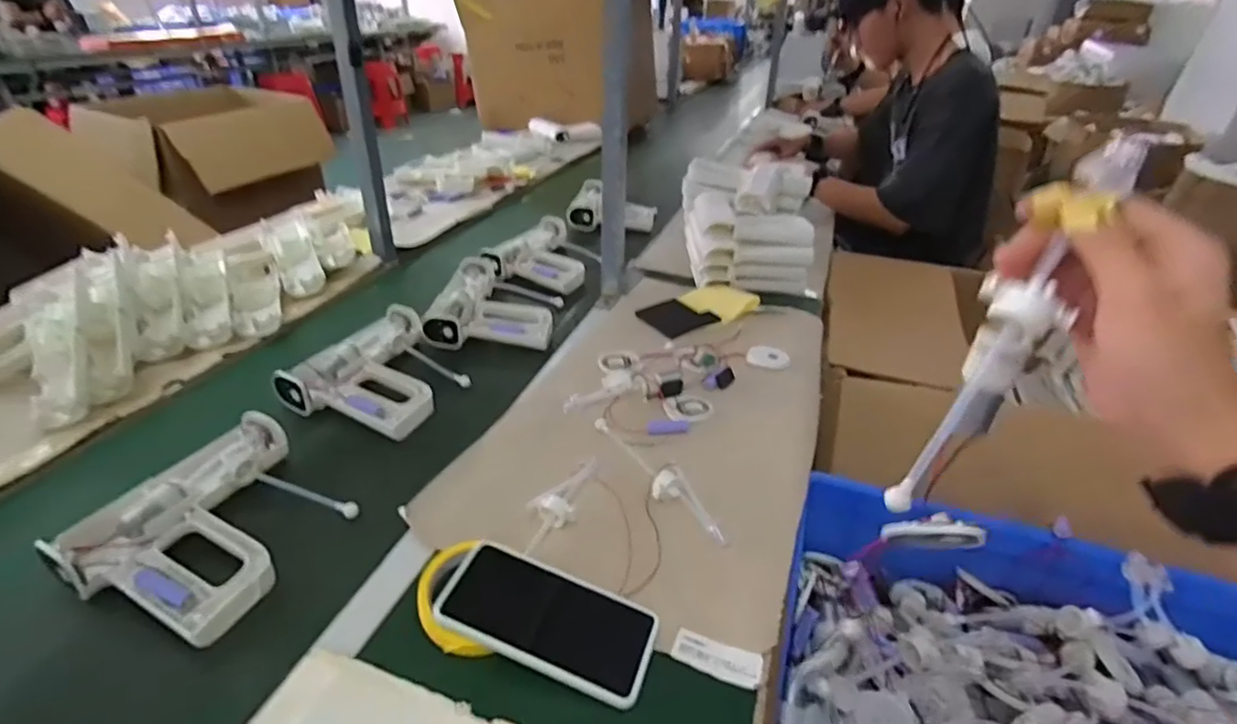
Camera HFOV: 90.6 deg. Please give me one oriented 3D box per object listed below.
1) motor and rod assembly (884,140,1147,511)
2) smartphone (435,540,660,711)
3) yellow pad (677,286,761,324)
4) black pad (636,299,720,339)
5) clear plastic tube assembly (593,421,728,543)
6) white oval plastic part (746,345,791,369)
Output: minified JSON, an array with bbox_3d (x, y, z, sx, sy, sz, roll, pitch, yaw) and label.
[{"bbox_3d":[0.205,-0.008,0.320,0.045,0.206,0.035,2,29,-31],"label":"motor and rod assembly"},{"bbox_3d":[-0.054,0.203,0.490,0.167,0.007,0.086,21,37,12],"label":"smartphone"},{"bbox_3d":[0.163,-0.101,0.995,0.087,0.028,0.109,-20,39,-31],"label":"yellow pad"},{"bbox_3d":[0.088,-0.070,0.962,0.111,0.008,0.095,-23,40,-34],"label":"black pad"},{"bbox_3d":[0.038,0.114,0.643,0.035,0.025,0.215,-16,37,-27],"label":"clear plastic tube assembly"},{"bbox_3d":[0.210,-0.006,0.860,0.058,0.010,0.045,10,33,12],"label":"white oval plastic part"}]

